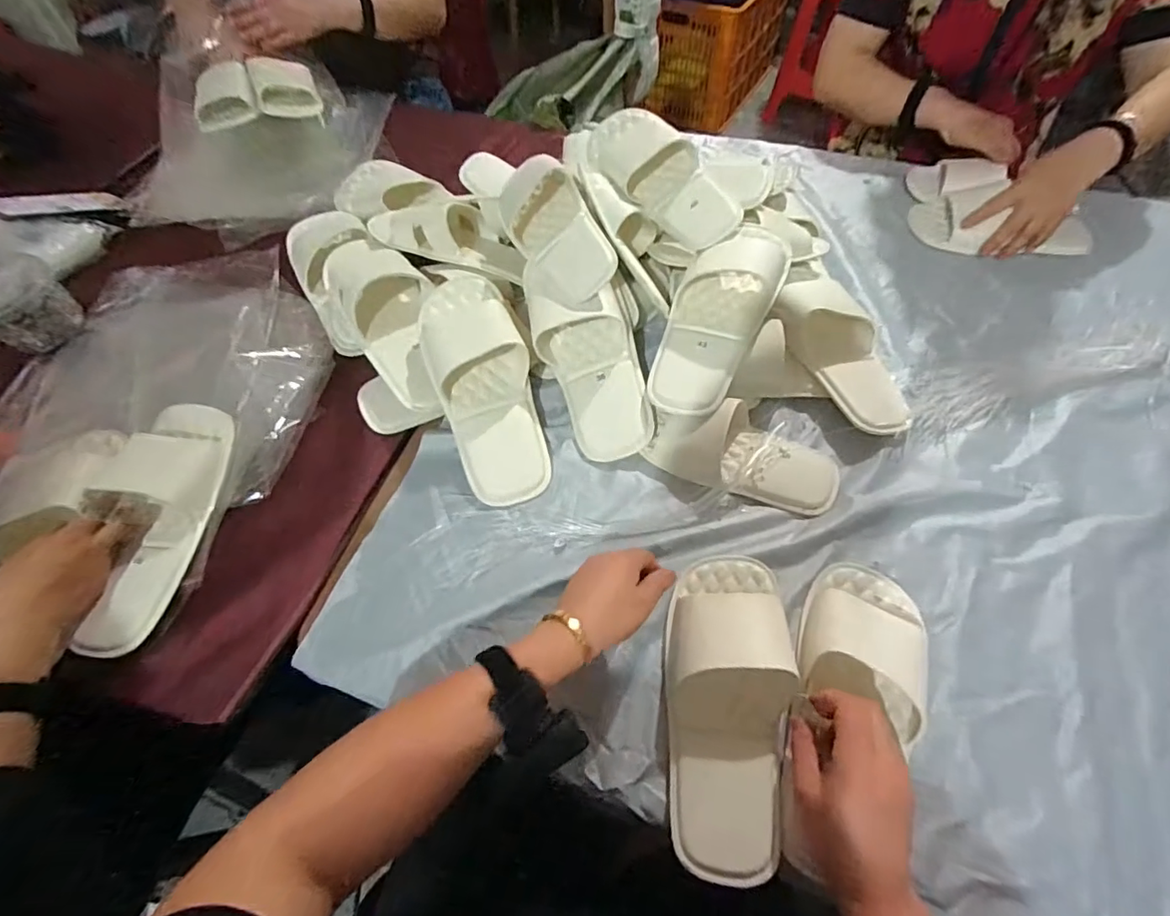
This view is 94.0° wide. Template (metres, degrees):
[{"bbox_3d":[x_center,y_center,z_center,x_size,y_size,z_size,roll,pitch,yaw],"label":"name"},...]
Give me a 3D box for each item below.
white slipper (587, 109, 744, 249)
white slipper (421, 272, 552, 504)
[{"bbox_3d":[0.095,-0.336,0.669,0.233,0.073,0.107,41,86,18],"label":"white slipper"},{"bbox_3d":[-0.114,-0.085,0.607,0.111,0.049,0.279,-17,80,-6],"label":"white slipper"}]

